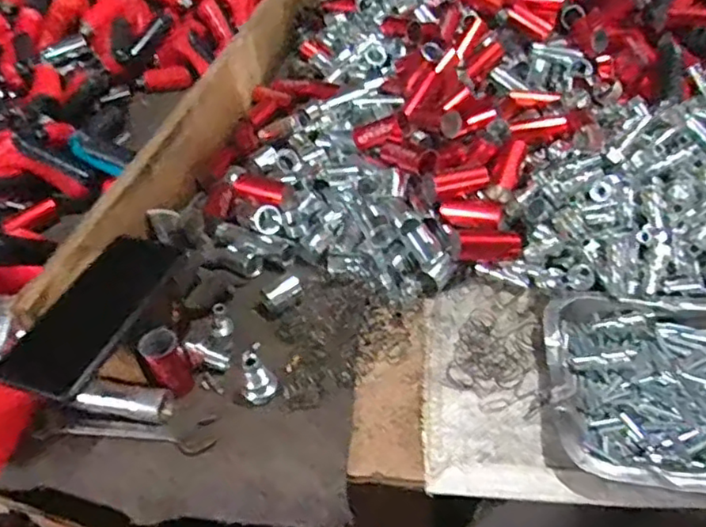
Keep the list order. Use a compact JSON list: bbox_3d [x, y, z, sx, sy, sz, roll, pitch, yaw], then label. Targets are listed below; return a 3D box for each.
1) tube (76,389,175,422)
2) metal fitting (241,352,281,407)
[{"bbox_3d":[-0.192,0.119,0.518,0.073,0.025,0.027,3,45,10],"label":"tube"},{"bbox_3d":[-0.079,0.096,0.510,0.028,0.044,0.024,-11,44,-4],"label":"metal fitting"}]

